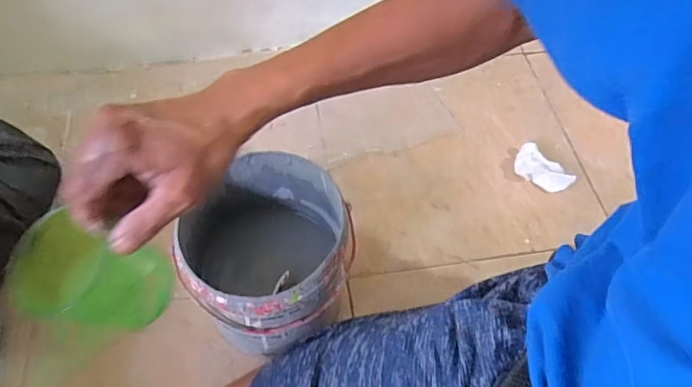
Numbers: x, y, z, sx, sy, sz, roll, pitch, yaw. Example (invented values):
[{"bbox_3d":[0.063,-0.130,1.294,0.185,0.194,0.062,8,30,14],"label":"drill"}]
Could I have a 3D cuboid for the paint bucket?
[{"bbox_3d":[-0.089,0.084,0.601,0.167,0.206,0.174,-1,55,1],"label":"paint bucket"}]

